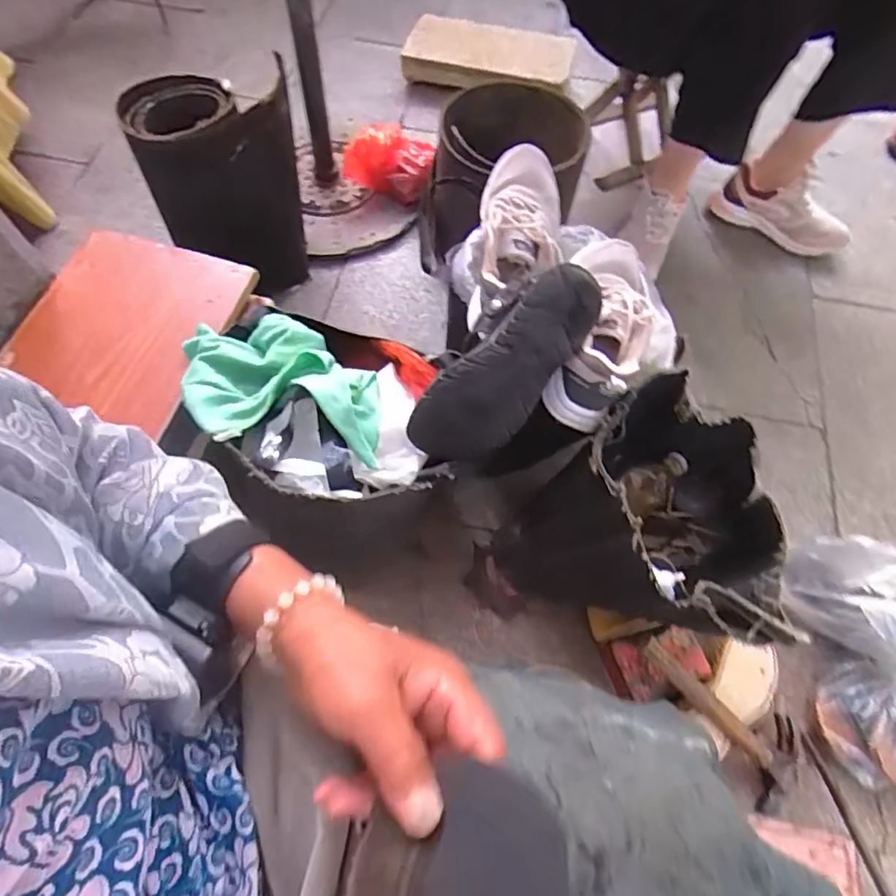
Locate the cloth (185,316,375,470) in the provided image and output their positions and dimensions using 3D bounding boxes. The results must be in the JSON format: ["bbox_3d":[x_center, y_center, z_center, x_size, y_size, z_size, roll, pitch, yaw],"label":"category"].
[{"bbox_3d":[-0.195,-0.086,0.631,0.253,0.053,0.178,8,65,2],"label":"cloth"}]

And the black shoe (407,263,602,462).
[{"bbox_3d":[0.063,-0.089,0.611,0.098,0.070,0.249,40,99,-14],"label":"black shoe"}]

